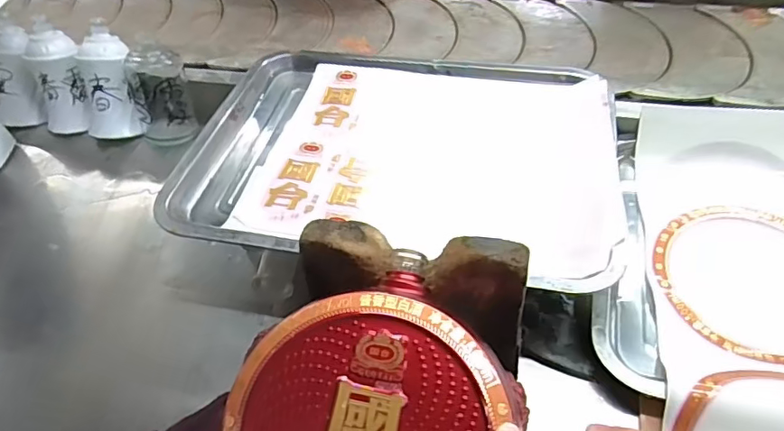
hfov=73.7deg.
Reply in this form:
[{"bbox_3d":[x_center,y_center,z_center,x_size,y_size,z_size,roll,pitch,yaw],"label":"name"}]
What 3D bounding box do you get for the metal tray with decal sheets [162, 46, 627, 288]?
[{"bbox_3d":[0.009,-0.061,0.448,0.343,0.023,0.250,7,53,11],"label":"metal tray with decal sheets"}]

